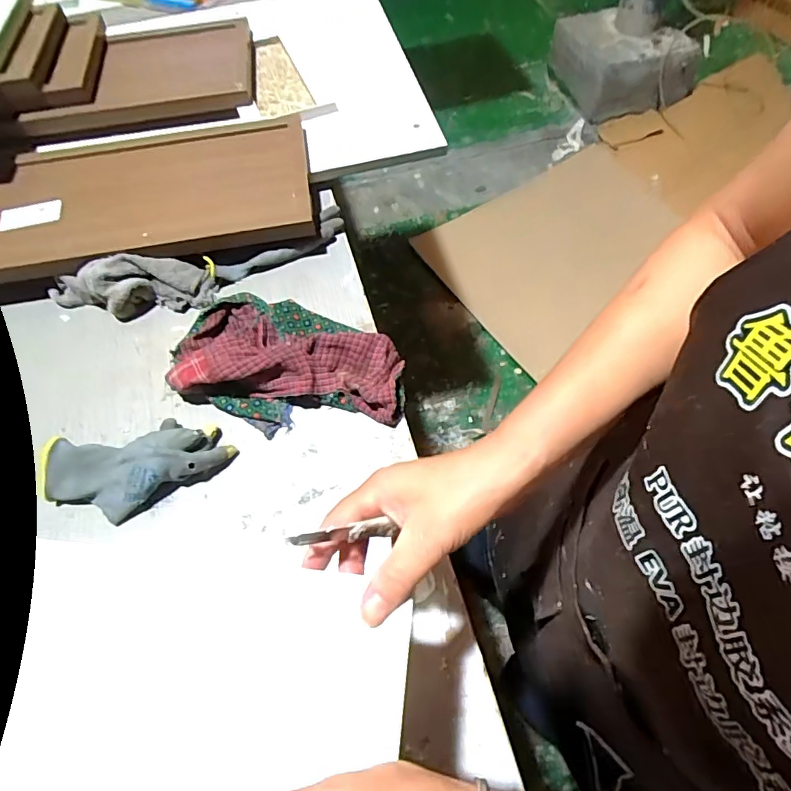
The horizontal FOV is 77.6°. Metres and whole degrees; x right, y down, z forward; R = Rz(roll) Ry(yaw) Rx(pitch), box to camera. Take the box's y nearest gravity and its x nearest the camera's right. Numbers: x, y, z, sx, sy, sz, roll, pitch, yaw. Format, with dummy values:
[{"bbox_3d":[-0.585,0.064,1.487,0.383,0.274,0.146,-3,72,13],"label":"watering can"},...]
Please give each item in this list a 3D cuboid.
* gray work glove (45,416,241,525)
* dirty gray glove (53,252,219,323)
[{"bbox_3d":[-0.268,0.074,0.517,0.187,0.043,0.093,-16,61,-7],"label":"gray work glove"},{"bbox_3d":[-0.340,-0.141,0.624,0.204,0.064,0.059,-10,60,-3],"label":"dirty gray glove"}]

